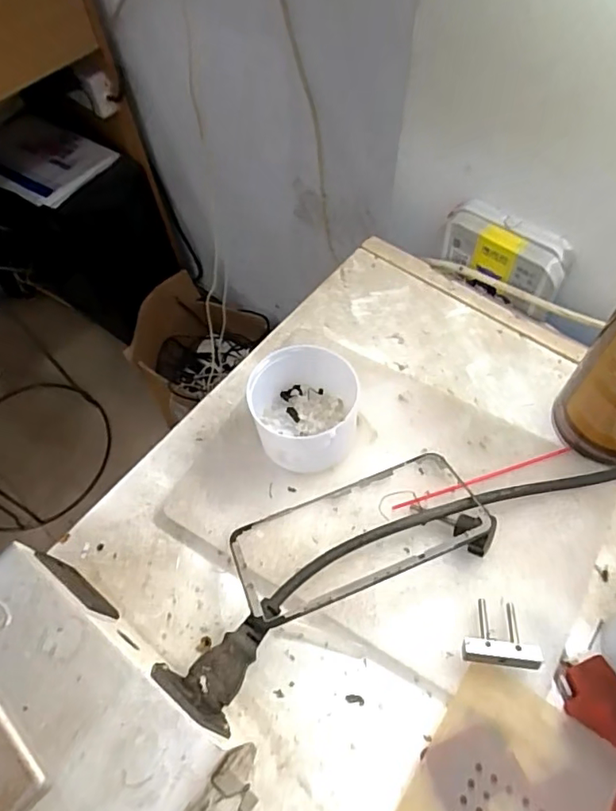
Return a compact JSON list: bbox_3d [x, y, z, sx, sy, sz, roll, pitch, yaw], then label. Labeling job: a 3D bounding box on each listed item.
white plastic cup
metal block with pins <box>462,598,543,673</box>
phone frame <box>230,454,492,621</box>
[{"bbox_3d":[-0.001,0.001,0.347,0.069,0.045,0.071,-2,60,3],"label":"white plastic cup"},{"bbox_3d":[0.103,0.120,0.291,0.041,0.015,0.033,5,60,7],"label":"metal block with pins"},{"bbox_3d":[0.029,0.073,0.317,0.144,0.010,0.070,-20,40,-8],"label":"phone frame"}]

